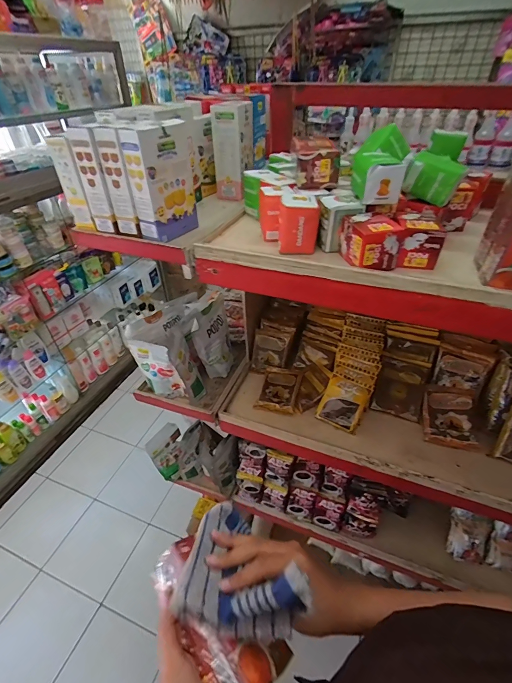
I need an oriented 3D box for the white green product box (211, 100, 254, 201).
[{"bbox_3d":[-0.048,-0.404,0.702,0.061,0.167,0.094,9,40,13],"label":"white green product box"}]

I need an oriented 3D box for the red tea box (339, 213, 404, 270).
[{"bbox_3d":[0.157,-0.140,0.460,0.056,0.056,0.072,-10,40,-10],"label":"red tea box"}]

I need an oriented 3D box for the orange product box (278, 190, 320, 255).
[{"bbox_3d":[0.066,-0.182,0.502,0.059,0.072,0.079,6,40,9],"label":"orange product box"}]

